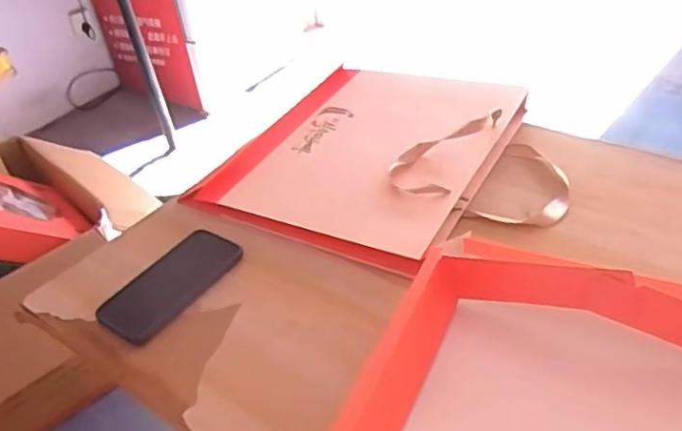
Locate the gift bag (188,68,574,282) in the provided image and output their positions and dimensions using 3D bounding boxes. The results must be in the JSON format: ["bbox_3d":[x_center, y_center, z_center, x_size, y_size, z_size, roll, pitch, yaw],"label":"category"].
[{"bbox_3d":[0.068,-0.090,0.788,0.413,0.068,0.356,15,44,26],"label":"gift bag"}]

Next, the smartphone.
[{"bbox_3d":[-0.189,0.075,0.679,0.079,0.014,0.158,22,47,31],"label":"smartphone"}]

